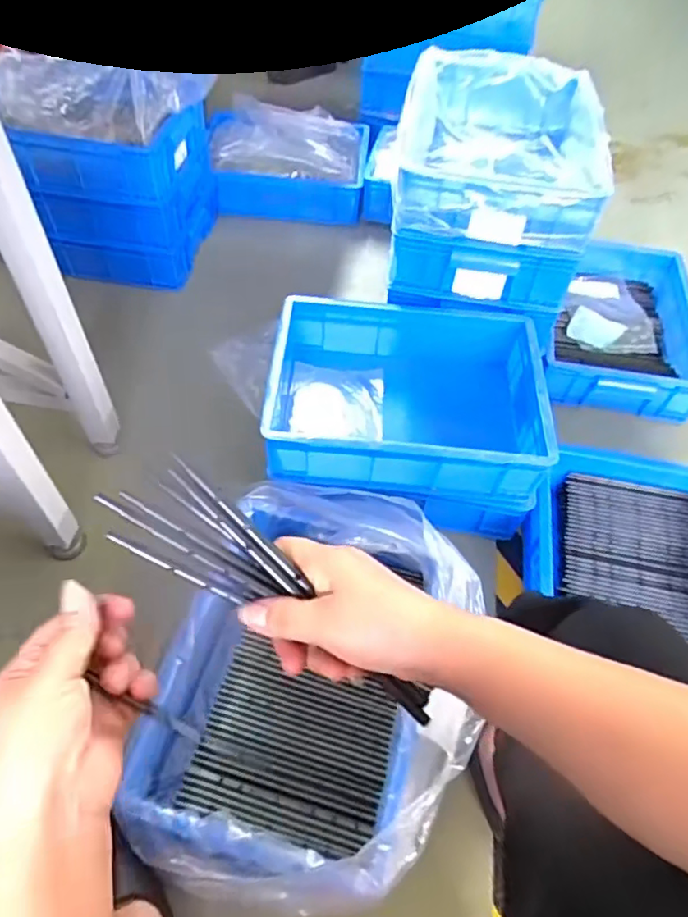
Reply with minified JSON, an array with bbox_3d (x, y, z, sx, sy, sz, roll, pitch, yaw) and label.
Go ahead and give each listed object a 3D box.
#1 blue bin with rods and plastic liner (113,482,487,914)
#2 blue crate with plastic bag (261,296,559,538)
[{"bbox_3d":[-0.032,0.267,0.742,0.355,0.157,0.465,14,54,7],"label":"blue bin with rods and plastic liner"},{"bbox_3d":[0.098,-0.093,0.986,0.407,0.169,0.345,5,53,0],"label":"blue crate with plastic bag"}]

